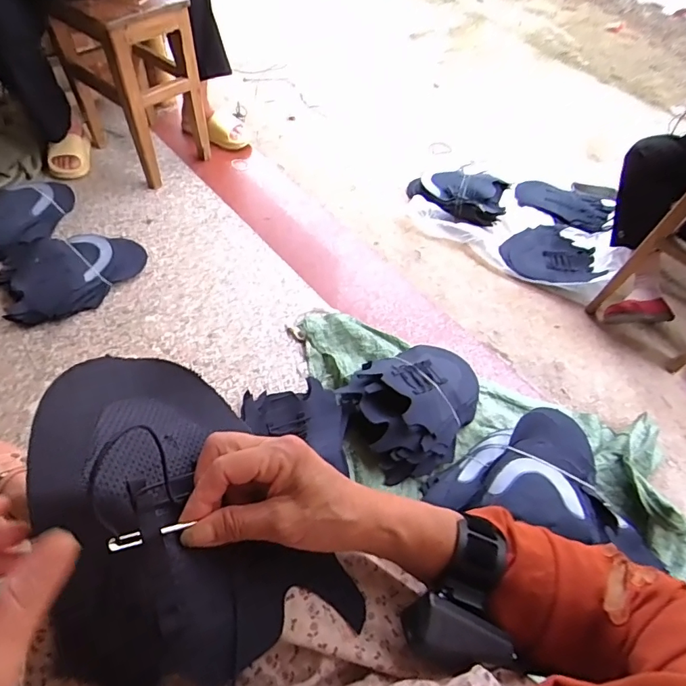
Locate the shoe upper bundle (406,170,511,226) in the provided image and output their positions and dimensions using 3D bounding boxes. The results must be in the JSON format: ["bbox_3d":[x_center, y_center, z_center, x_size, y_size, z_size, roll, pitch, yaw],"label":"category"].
[{"bbox_3d":[0.363,-0.478,1.494,0.311,0.083,0.191,17,55,7],"label":"shoe upper bundle"}]

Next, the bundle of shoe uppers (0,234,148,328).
[{"bbox_3d":[-0.649,-0.158,1.098,0.330,0.070,0.224,-8,56,-10],"label":"bundle of shoe uppers"}]

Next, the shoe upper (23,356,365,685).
[{"bbox_3d":[-0.115,0.110,0.304,0.157,0.098,0.219,-28,60,-25],"label":"shoe upper"}]

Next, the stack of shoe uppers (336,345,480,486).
[{"bbox_3d":[0.154,0.113,0.943,0.296,0.114,0.240,-30,62,-23],"label":"stack of shoe uppers"}]

